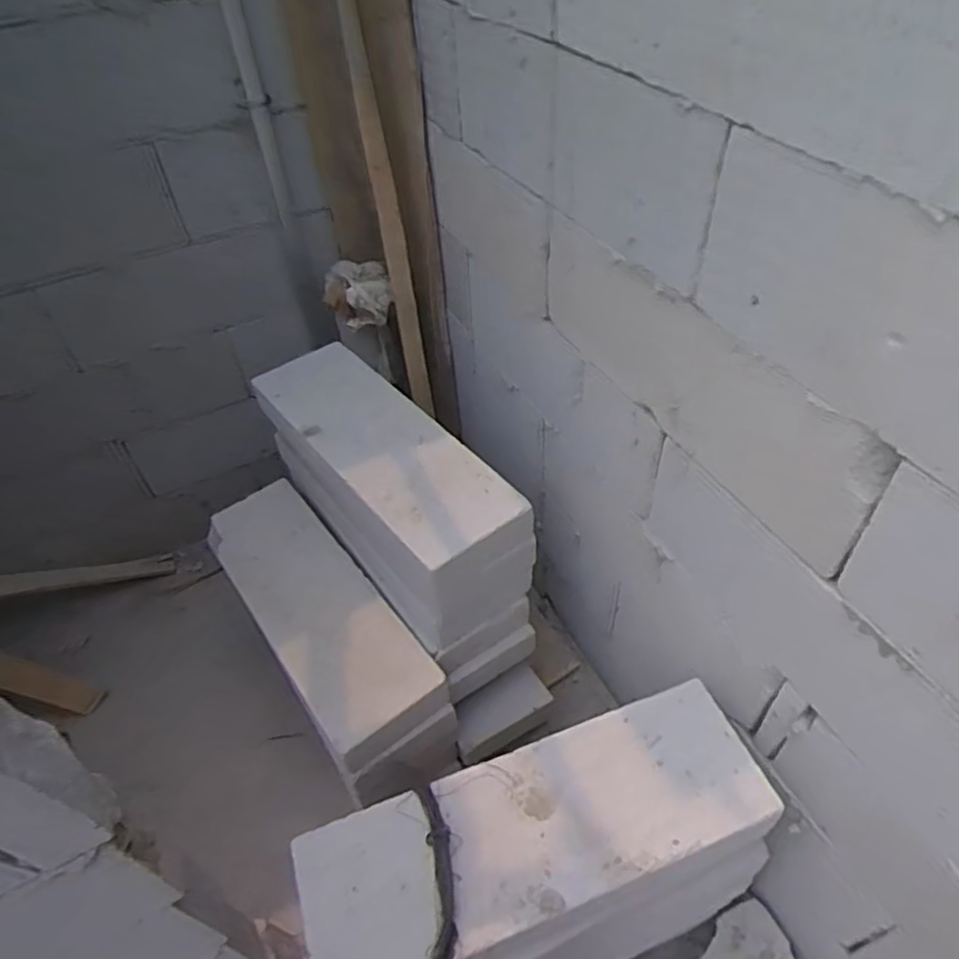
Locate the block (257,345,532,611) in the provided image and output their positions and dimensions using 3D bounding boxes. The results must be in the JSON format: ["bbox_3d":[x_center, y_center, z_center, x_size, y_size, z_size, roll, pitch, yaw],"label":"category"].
[{"bbox_3d":[-0.175,-0.044,1.218,0.202,0.119,0.604,-31,52,-23],"label":"block"}]

